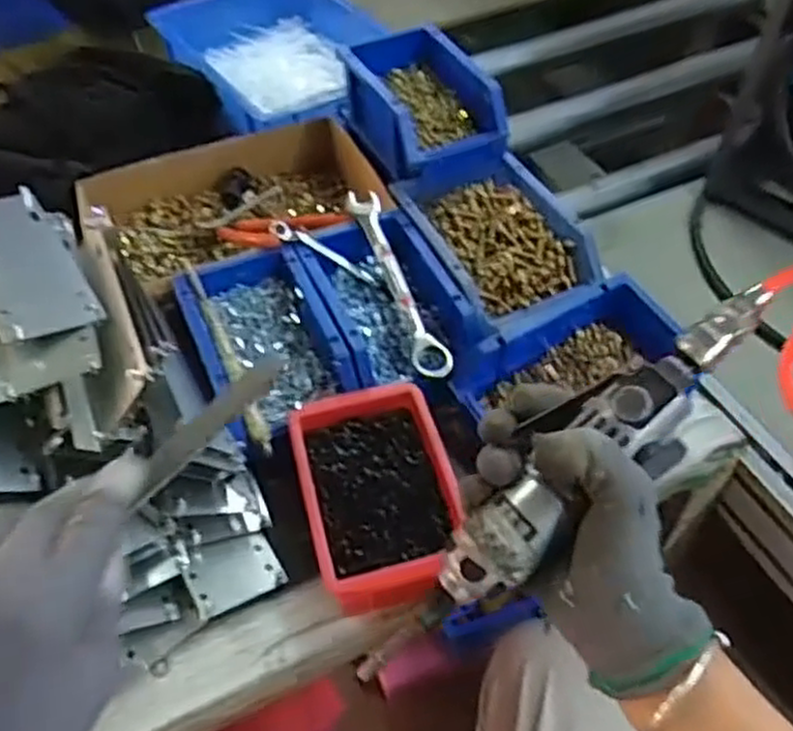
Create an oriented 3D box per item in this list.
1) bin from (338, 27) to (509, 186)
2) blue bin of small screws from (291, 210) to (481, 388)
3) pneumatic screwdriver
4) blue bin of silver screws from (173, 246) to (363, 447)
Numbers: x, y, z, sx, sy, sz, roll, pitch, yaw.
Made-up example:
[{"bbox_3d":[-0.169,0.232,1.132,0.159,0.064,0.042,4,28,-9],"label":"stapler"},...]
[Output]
[{"bbox_3d":[0.019,-0.249,0.700,0.104,0.071,0.176,-18,53,-13],"label":"bin"},{"bbox_3d":[-0.010,-0.050,0.609,0.101,0.059,0.174,-21,54,-15],"label":"blue bin of small screws"},{"bbox_3d":[0.079,0.056,0.370,0.272,0.034,0.045,-45,59,3],"label":"pneumatic screwdriver"},{"bbox_3d":[-0.102,-0.018,0.587,0.099,0.056,0.166,-20,54,-15],"label":"blue bin of silver screws"}]

